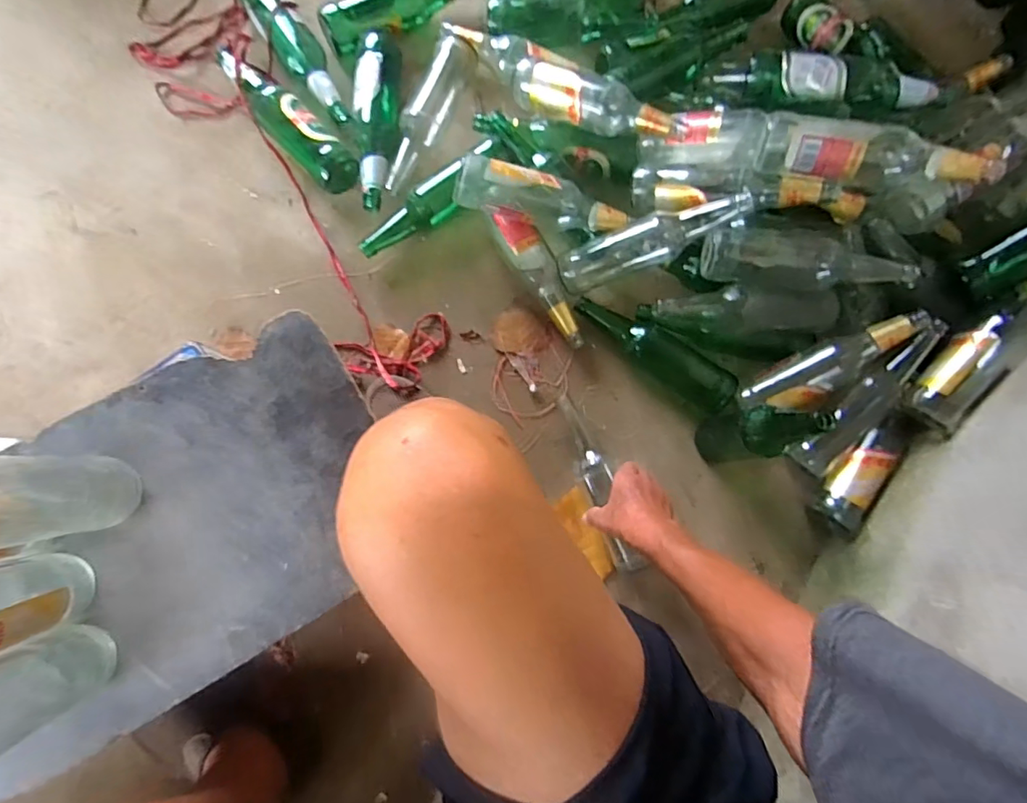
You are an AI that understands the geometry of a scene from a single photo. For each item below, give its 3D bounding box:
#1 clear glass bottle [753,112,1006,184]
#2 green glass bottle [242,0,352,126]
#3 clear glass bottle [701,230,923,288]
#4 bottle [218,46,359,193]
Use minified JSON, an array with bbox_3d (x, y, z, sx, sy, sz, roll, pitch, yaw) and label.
[{"bbox_3d":[0.438,-0.300,0.640,0.262,0.075,0.075,12,81,10],"label":"clear glass bottle"},{"bbox_3d":[-0.331,-0.538,0.806,0.067,0.057,0.289,-34,85,-8],"label":"green glass bottle"},{"bbox_3d":[0.392,-0.196,0.708,0.269,0.066,0.081,4,82,-4],"label":"clear glass bottle"},{"bbox_3d":[-0.344,-0.432,0.785,0.076,0.062,0.277,-40,86,-8],"label":"bottle"}]

